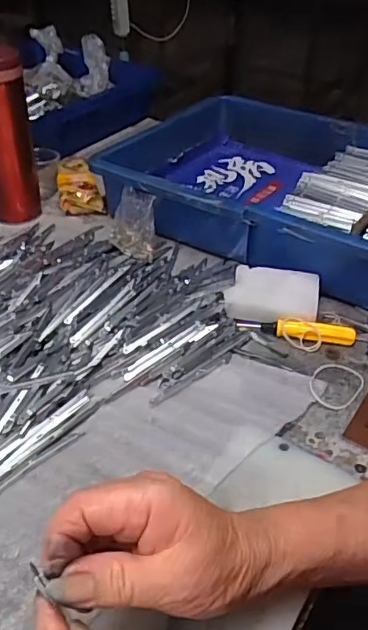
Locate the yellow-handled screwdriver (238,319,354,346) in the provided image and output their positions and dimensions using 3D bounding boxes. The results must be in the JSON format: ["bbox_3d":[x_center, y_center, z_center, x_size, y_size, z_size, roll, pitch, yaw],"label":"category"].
[{"bbox_3d":[0.101,0.013,0.517,0.105,0.016,0.015,7,38,8],"label":"yellow-handled screwdriver"}]

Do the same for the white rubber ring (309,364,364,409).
[{"bbox_3d":[0.125,0.055,0.466,0.040,0.008,0.055,23,43,26],"label":"white rubber ring"}]

